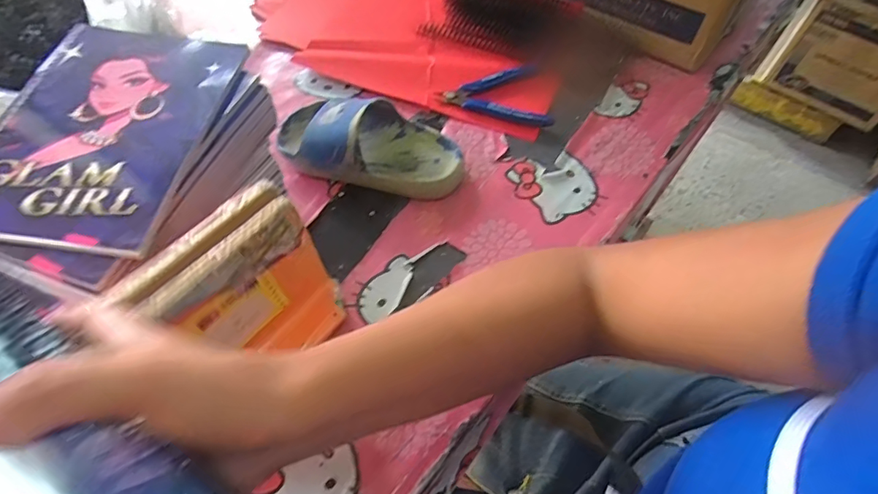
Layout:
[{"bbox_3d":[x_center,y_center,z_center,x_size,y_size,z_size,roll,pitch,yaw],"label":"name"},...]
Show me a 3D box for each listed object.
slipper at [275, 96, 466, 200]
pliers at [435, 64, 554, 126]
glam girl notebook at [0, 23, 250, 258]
[{"bbox_3d":[-0.065,-0.104,0.473,0.179,0.051,0.083,14,59,8],"label":"slipper"},{"bbox_3d":[0.059,-0.162,0.540,0.115,0.014,0.078,5,58,3],"label":"pliers"},{"bbox_3d":[-0.238,-0.088,0.366,0.144,0.012,0.200,6,57,6],"label":"glam girl notebook"}]

